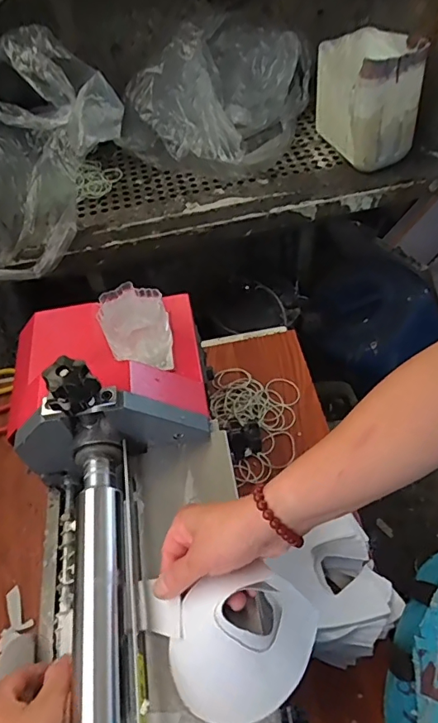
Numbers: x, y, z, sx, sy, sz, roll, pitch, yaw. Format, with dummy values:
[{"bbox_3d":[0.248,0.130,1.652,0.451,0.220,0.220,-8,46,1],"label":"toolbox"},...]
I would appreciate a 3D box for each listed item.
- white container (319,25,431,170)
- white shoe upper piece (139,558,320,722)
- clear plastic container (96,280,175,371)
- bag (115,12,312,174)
[{"bbox_3d":[0.263,-0.477,0.871,0.139,0.182,0.207,-12,53,-3],"label":"white container"},{"bbox_3d":[0.006,0.219,0.378,0.144,0.061,0.095,-4,53,2],"label":"white shoe upper piece"},{"bbox_3d":[-0.096,-0.039,0.571,0.074,0.072,0.081,-10,53,-2],"label":"clear plastic container"},{"bbox_3d":[-0.004,-0.528,0.951,0.277,0.198,0.290,24,59,21],"label":"bag"}]

